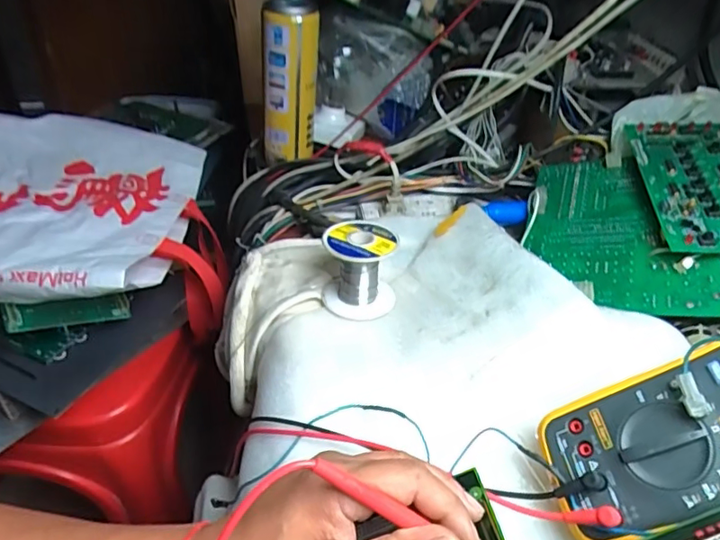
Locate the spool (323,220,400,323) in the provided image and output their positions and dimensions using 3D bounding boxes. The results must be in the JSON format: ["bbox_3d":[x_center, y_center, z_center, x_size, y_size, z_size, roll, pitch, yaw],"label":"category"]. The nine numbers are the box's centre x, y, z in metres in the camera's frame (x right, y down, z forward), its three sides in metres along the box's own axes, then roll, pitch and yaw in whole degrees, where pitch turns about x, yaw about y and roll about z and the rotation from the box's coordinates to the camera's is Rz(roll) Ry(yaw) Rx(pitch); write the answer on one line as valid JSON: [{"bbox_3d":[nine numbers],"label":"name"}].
[{"bbox_3d":[0.000,-0.002,0.485,0.063,0.060,0.063,4,40,-1],"label":"spool"}]

